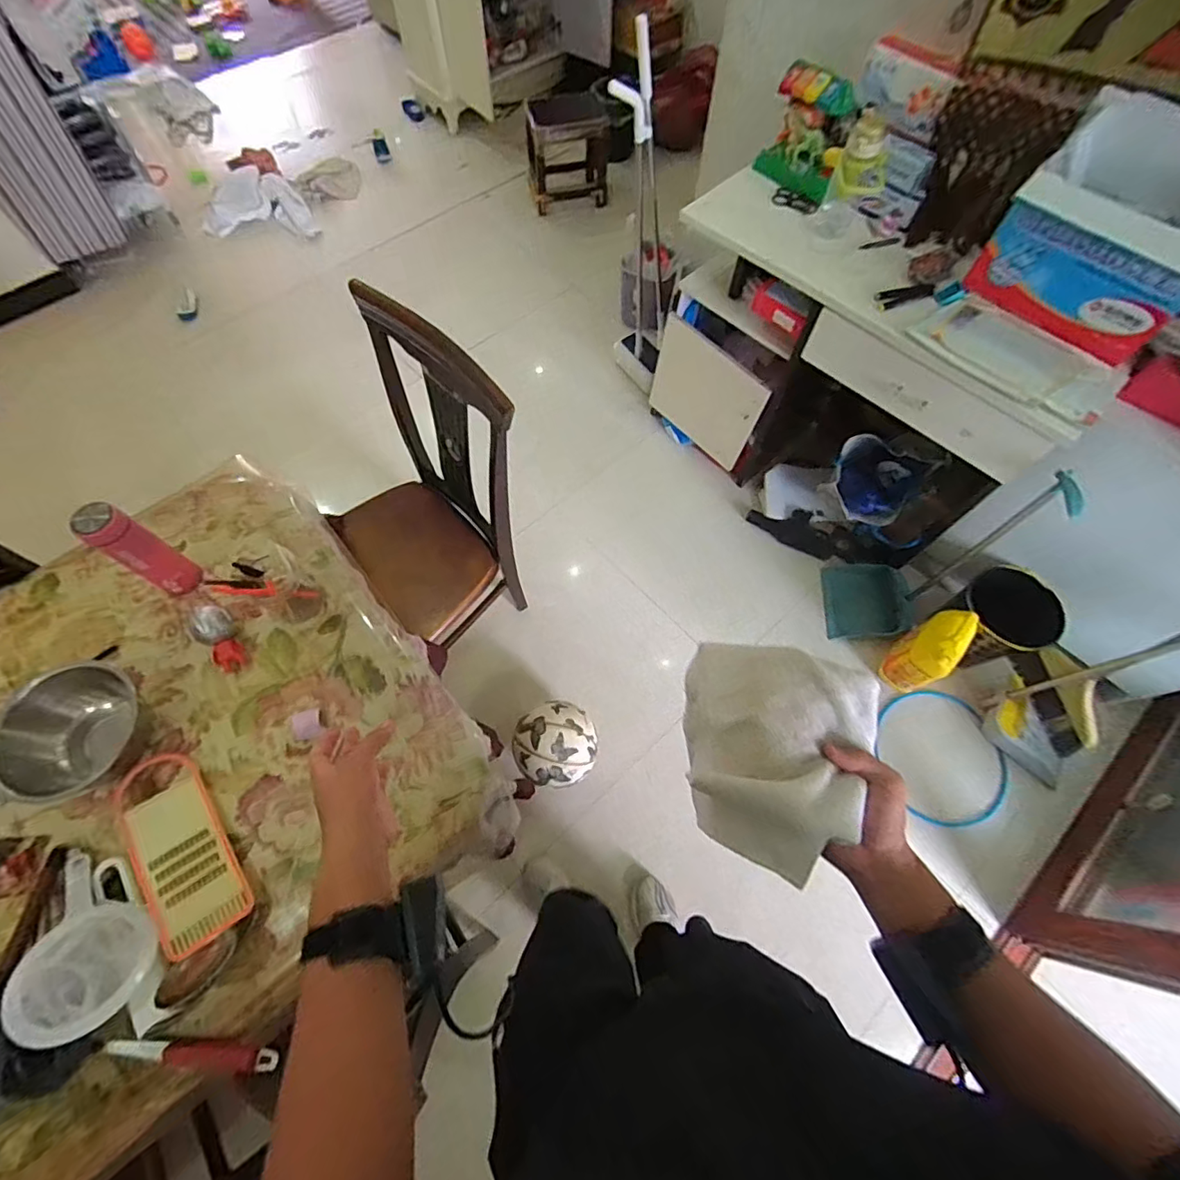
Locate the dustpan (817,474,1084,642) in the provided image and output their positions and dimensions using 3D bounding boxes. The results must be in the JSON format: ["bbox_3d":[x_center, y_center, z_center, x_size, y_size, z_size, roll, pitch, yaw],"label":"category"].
[{"bbox_3d":[0.854,-0.078,1.310,0.279,0.683,0.233,0,68,-2],"label":"dustpan"}]

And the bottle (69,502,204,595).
[{"bbox_3d":[-0.686,-0.055,0.817,0.056,0.193,0.066,33,71,11],"label":"bottle"}]

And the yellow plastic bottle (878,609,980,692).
[{"bbox_3d":[0.867,0.155,1.366,0.162,0.233,0.114,-42,76,-16],"label":"yellow plastic bottle"}]

